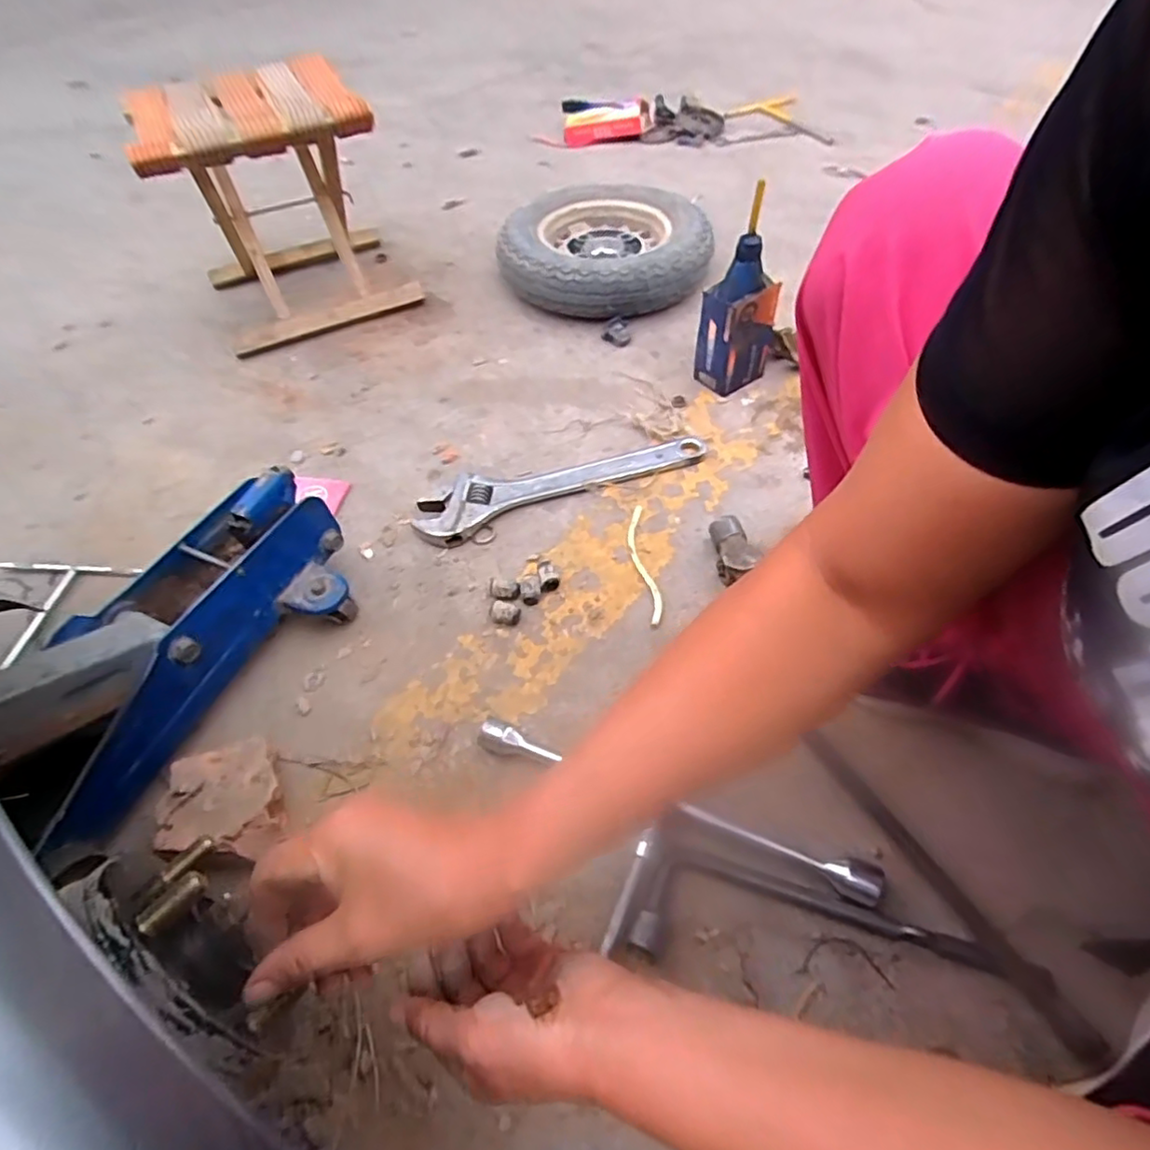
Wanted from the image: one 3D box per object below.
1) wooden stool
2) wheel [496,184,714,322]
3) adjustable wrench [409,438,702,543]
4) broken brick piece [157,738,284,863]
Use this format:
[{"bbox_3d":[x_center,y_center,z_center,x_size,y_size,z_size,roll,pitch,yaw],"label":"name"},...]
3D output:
[{"bbox_3d":[-0.462,-0.581,0.995,0.303,0.292,0.305,-25,56,-13],"label":"wooden stool"},{"bbox_3d":[0.045,-0.517,1.029,0.316,0.094,0.302,-2,54,3],"label":"wheel"},{"bbox_3d":[-0.019,-0.124,0.793,0.365,0.024,0.078,-20,55,-10],"label":"adjustable wrench"},{"bbox_3d":[-0.296,0.198,0.543,0.095,0.053,0.096,-10,55,-8],"label":"broken brick piece"}]

